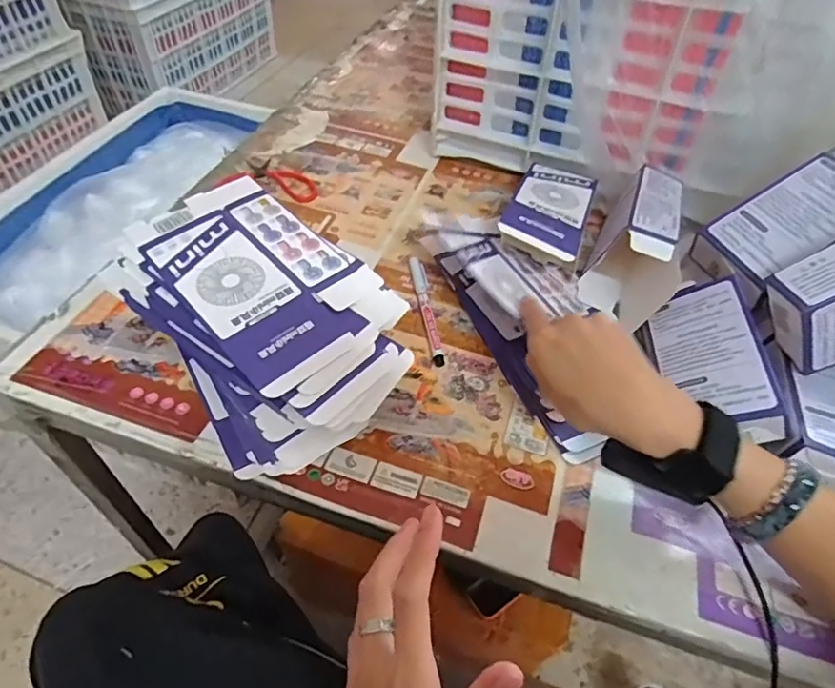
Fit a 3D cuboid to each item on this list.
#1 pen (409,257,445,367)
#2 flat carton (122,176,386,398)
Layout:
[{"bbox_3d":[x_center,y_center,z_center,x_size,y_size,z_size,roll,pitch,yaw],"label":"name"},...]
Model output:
[{"bbox_3d":[0.010,-0.036,0.530,0.017,0.010,0.140,-5,50,-9],"label":"pen"},{"bbox_3d":[-0.127,-0.061,0.439,0.127,0.005,0.217,-36,62,-25],"label":"flat carton"}]

